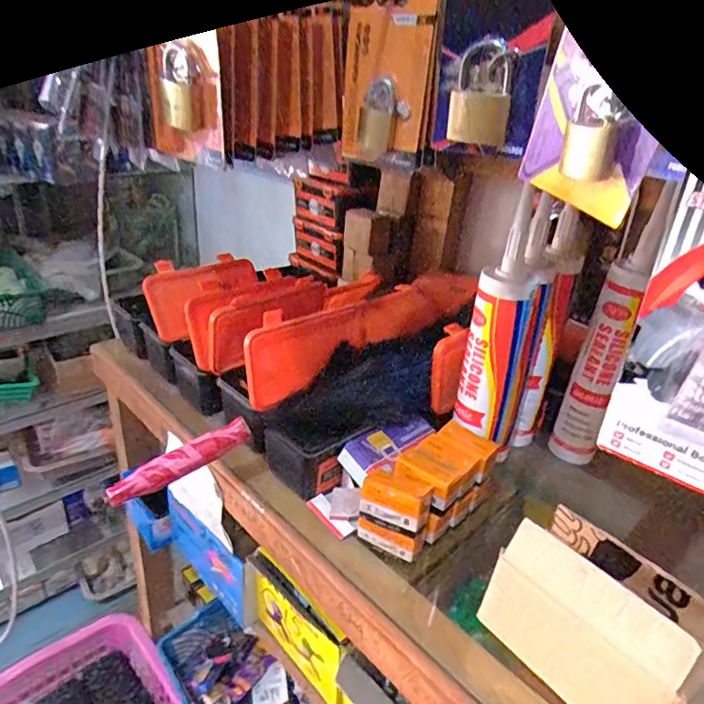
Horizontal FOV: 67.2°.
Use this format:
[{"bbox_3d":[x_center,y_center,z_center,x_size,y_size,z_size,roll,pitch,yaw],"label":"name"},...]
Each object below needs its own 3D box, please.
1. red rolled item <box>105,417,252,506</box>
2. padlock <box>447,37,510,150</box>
[{"bbox_3d":[-0.143,0.093,0.444,0.121,0.027,0.016,-27,38,-21],"label":"red rolled item"},{"bbox_3d":[0.076,-0.150,0.309,0.034,0.054,0.011,25,34,34],"label":"padlock"}]

